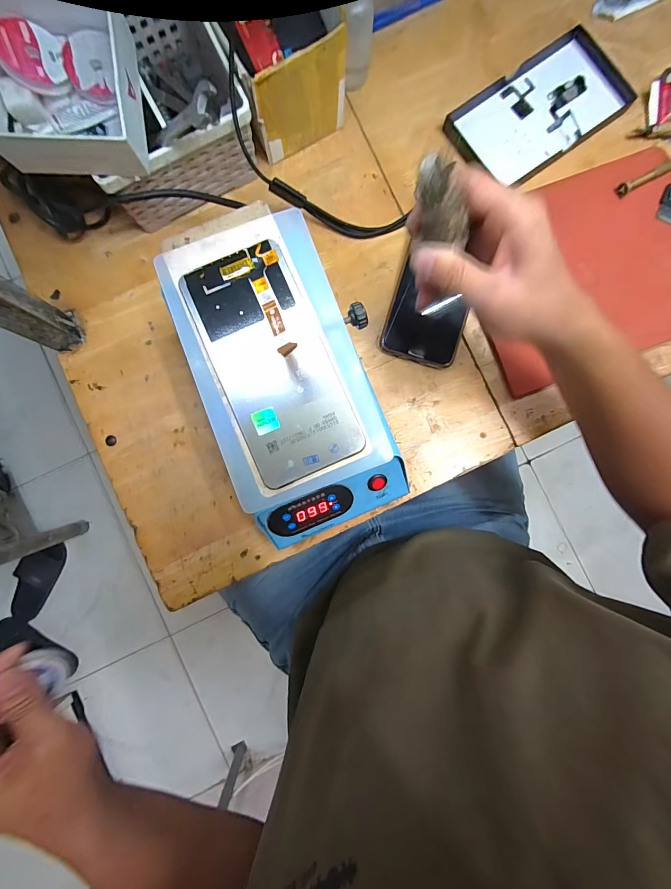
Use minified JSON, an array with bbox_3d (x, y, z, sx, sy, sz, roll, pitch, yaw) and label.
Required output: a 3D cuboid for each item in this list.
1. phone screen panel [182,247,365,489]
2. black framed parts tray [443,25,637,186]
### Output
[{"bbox_3d":[-0.041,-0.054,0.230,0.073,0.014,0.151,-23,88,-1],"label":"phone screen panel"},{"bbox_3d":[0.219,-0.360,0.383,0.179,0.010,0.104,-34,88,0],"label":"black framed parts tray"}]

